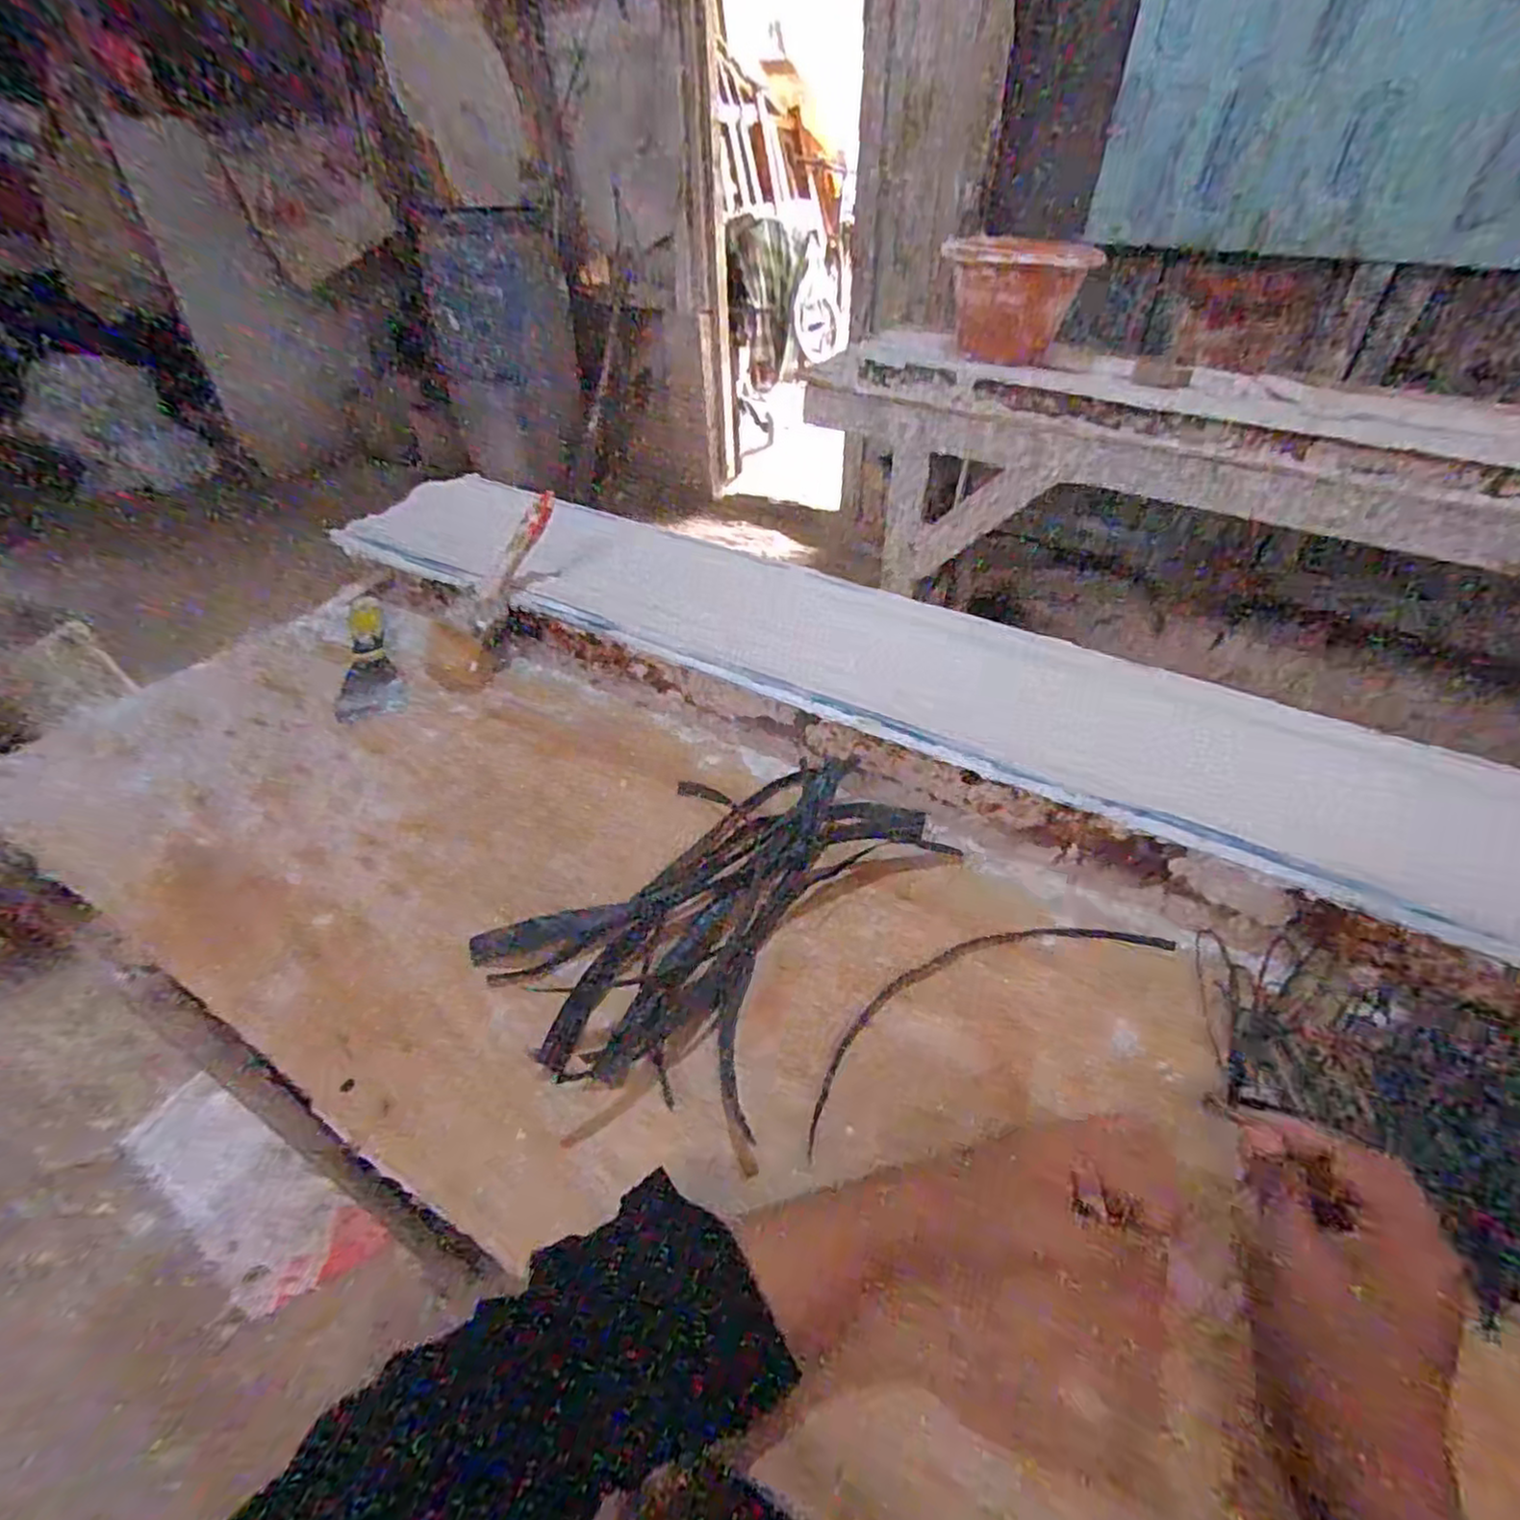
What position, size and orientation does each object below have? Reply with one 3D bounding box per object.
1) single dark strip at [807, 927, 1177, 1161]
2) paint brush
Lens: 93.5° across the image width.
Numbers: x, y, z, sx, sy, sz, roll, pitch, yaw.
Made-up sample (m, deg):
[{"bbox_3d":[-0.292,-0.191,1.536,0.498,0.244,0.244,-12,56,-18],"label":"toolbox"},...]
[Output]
[{"bbox_3d":[0.129,0.144,0.438,0.265,0.004,0.070,-20,39,-19],"label":"single dark strip"},{"bbox_3d":[-0.254,-0.164,0.677,0.073,0.024,0.206,19,81,19],"label":"paint brush"}]

